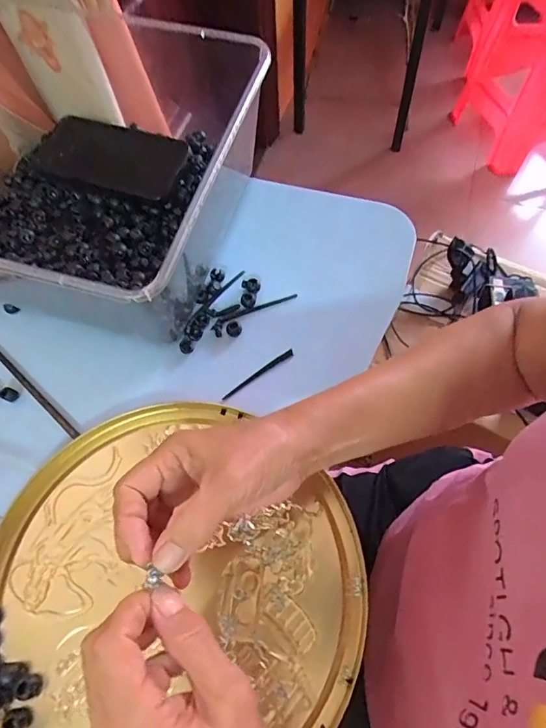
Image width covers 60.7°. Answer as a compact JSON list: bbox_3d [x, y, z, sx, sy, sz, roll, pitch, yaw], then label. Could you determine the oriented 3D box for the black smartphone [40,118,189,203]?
[{"bbox_3d":[-0.180,-0.231,0.516,0.174,0.009,0.075,19,84,16],"label":"black smartphone"}]

